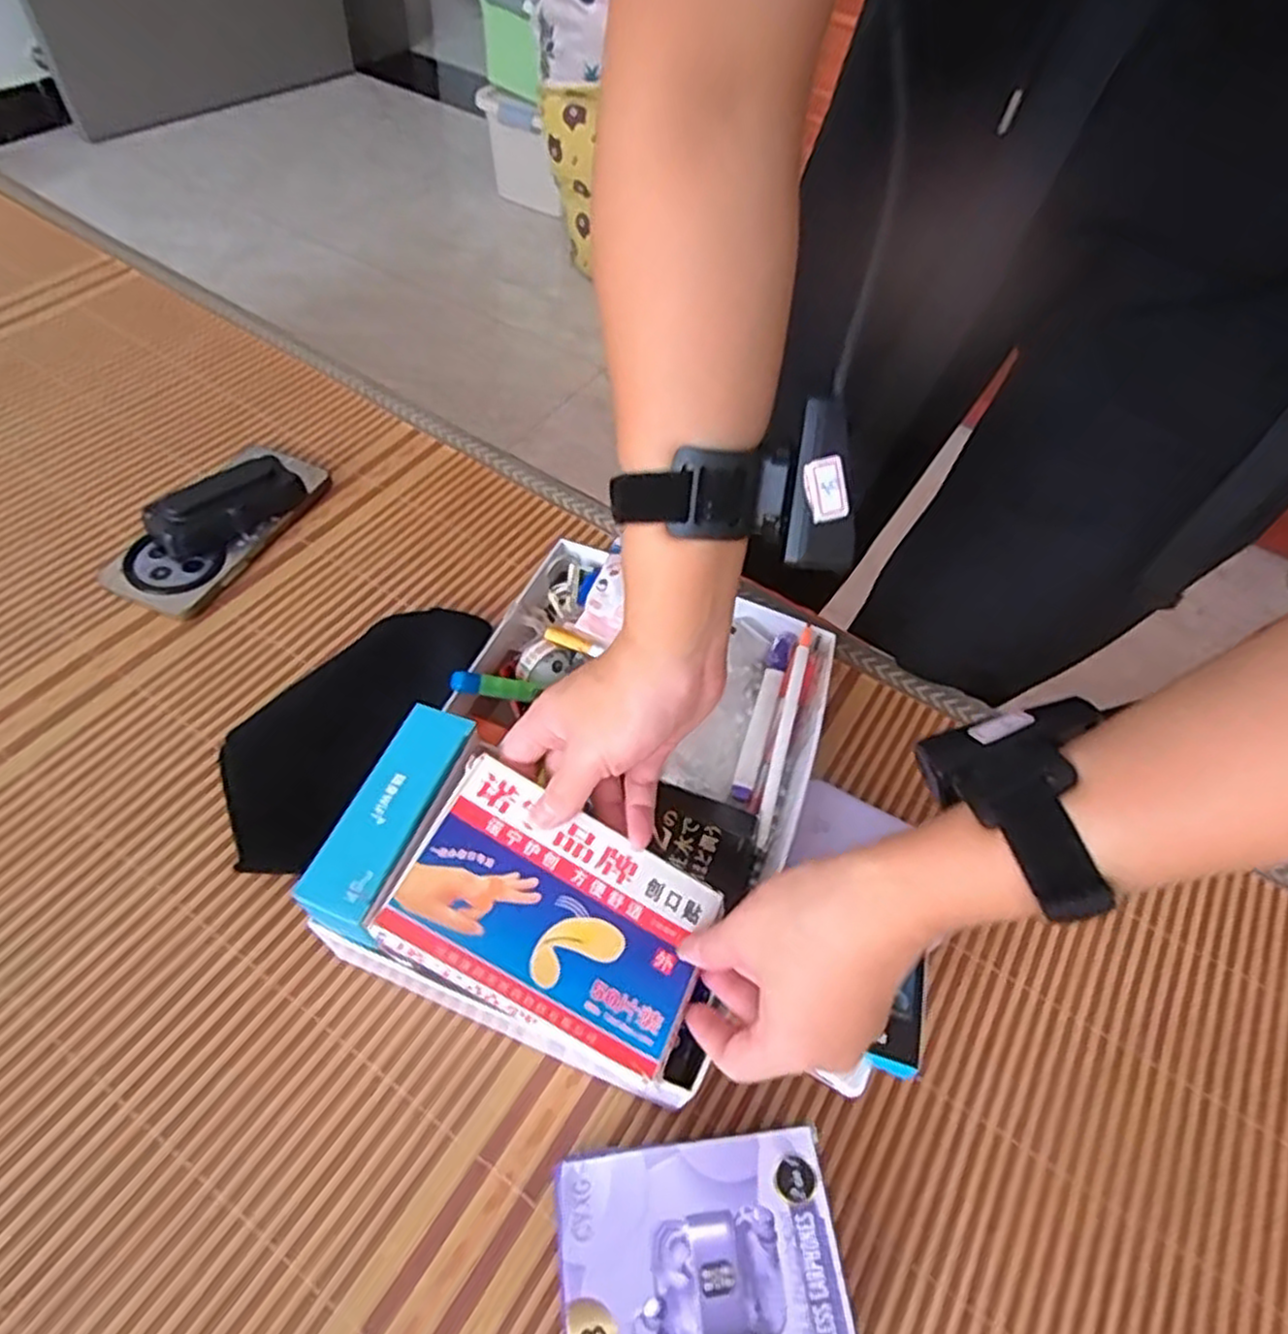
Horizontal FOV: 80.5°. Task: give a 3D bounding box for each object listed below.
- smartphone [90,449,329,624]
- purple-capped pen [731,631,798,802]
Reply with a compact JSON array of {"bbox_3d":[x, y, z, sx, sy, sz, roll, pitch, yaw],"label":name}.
[{"bbox_3d":[-0.317,-0.117,0.567,0.087,0.043,0.167,20,55,10],"label":"smartphone"},{"bbox_3d":[0.075,0.027,0.477,0.014,0.019,0.117,18,55,9],"label":"purple-capped pen"}]

